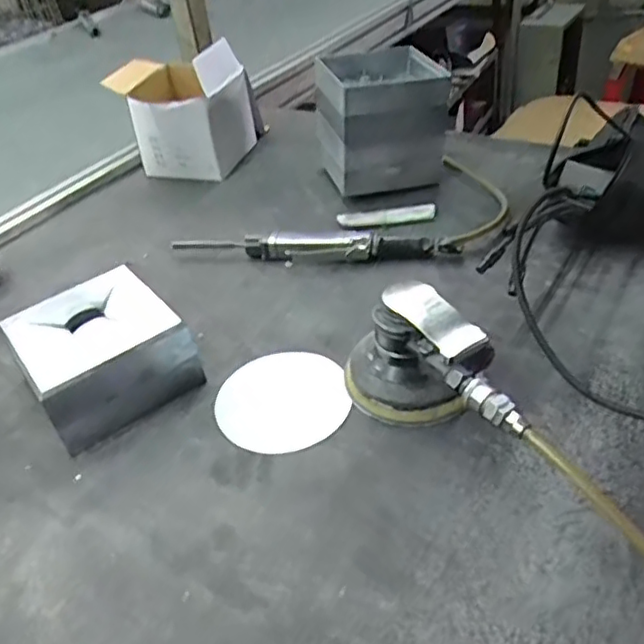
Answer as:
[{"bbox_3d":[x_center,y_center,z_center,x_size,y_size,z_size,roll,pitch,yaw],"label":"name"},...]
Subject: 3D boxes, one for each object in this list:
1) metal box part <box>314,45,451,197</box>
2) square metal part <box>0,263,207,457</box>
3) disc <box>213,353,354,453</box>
[{"bbox_3d":[0.077,-0.268,0.839,0.151,0.141,0.175,-10,38,-3],"label":"metal box part"},{"bbox_3d":[-0.199,0.029,0.566,0.132,0.073,0.128,-30,43,-27],"label":"square metal part"},{"bbox_3d":[-0.035,0.069,0.550,0.113,0.007,0.099,-14,46,-3],"label":"disc"}]

